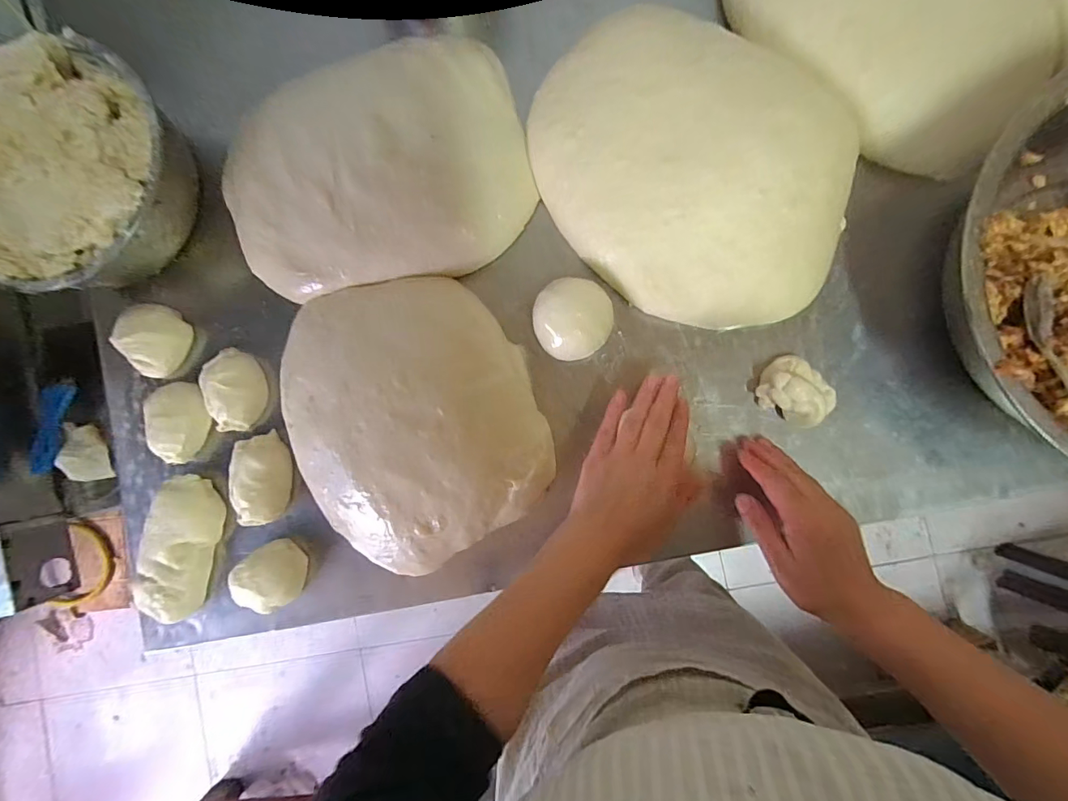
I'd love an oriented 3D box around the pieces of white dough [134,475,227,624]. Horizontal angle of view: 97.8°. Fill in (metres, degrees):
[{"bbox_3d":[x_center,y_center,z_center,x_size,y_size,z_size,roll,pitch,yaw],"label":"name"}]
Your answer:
[{"bbox_3d":[-0.368,0.152,0.480,0.060,0.031,0.144,12,89,6],"label":"pieces of white dough"}]

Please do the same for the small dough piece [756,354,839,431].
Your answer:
[{"bbox_3d":[0.245,-0.009,0.430,0.062,0.027,0.053,35,92,6],"label":"small dough piece"}]

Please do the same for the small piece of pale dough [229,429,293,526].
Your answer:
[{"bbox_3d":[-0.283,0.082,0.475,0.058,0.029,0.086,-13,86,5],"label":"small piece of pale dough"}]

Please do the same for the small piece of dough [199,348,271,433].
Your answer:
[{"bbox_3d":[-0.315,-0.011,0.487,0.051,0.034,0.081,-13,86,5],"label":"small piece of dough"}]

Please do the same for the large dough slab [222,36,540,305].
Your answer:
[{"bbox_3d":[-0.165,-0.230,0.466,0.315,0.058,0.231,-11,87,6],"label":"large dough slab"}]

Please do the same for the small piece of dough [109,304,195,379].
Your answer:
[{"bbox_3d":[-0.410,-0.064,0.502,0.056,0.046,0.076,12,89,6],"label":"small piece of dough"}]

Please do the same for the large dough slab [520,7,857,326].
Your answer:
[{"bbox_3d":[0.154,-0.210,0.428,0.300,0.052,0.246,42,92,6],"label":"large dough slab"}]

